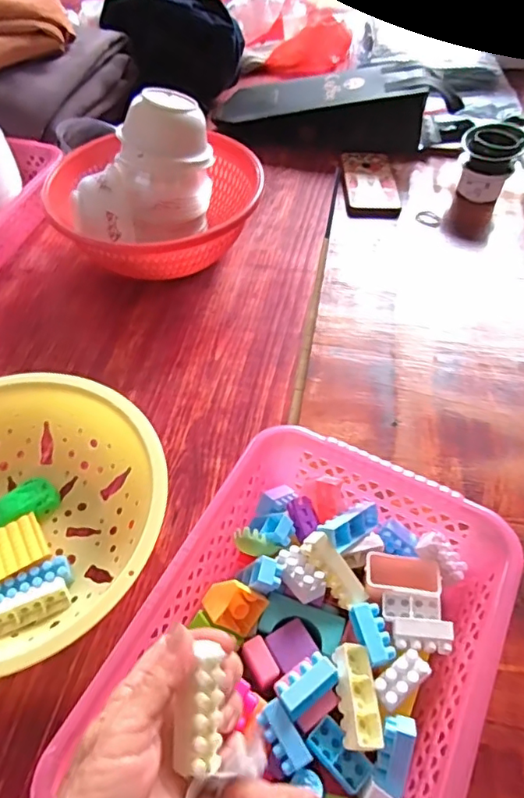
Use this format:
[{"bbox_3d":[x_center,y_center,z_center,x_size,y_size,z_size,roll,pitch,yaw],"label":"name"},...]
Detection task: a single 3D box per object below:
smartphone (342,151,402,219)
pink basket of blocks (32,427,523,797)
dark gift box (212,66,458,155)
[{"bbox_3d":[0.162,-0.326,0.807,0.079,0.013,0.160,0,52,1],"label":"smartphone"},{"bbox_3d":[0.030,0.183,0.369,0.218,0.080,0.313,23,56,17],"label":"pink basket of blocks"},{"bbox_3d":[0.117,-0.463,0.859,0.384,0.092,0.109,4,52,4],"label":"dark gift box"}]

